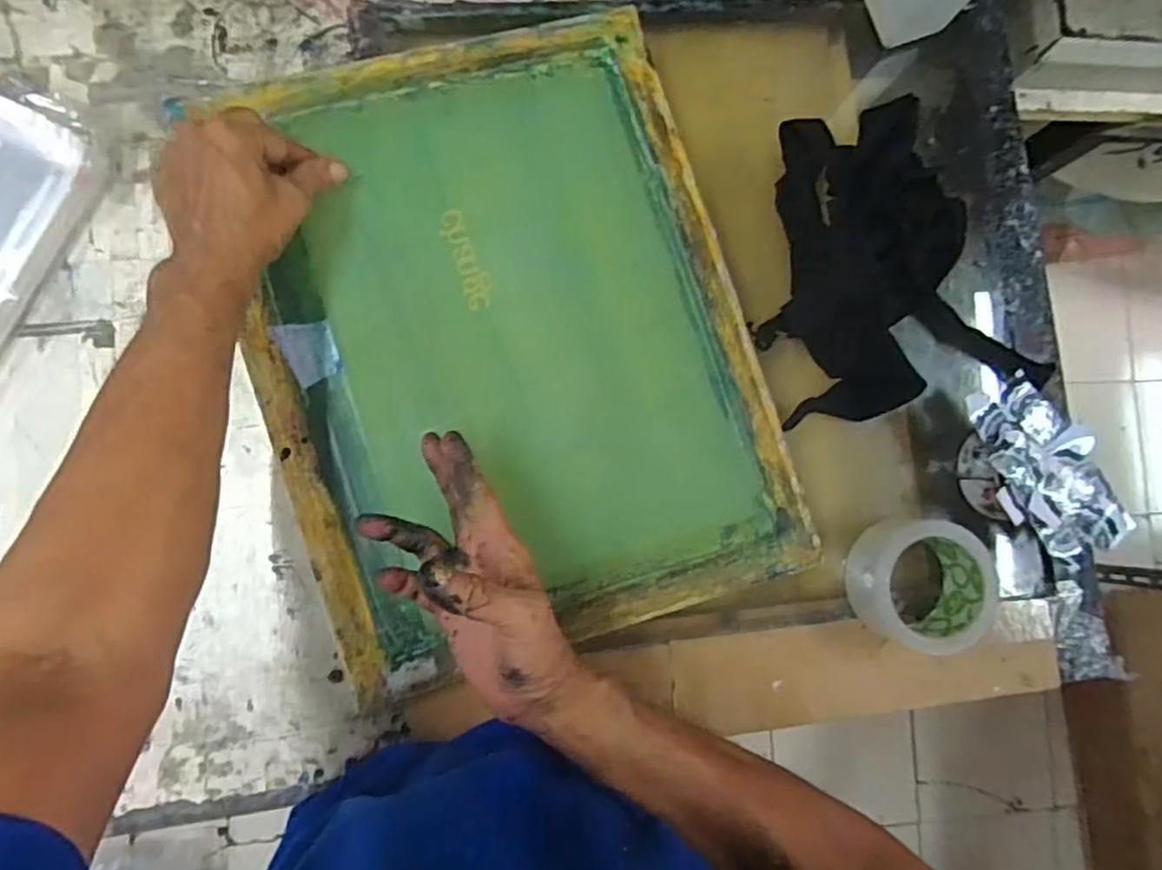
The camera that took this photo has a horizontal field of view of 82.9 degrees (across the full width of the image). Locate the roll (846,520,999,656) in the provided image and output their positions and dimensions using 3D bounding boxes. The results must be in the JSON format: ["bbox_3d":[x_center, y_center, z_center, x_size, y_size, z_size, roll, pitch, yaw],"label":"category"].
[{"bbox_3d":[0.272,0.120,0.525,0.106,0.048,0.100,18,85,-4],"label":"roll"}]

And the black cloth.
[{"bbox_3d":[0.251,-0.149,0.548,0.220,0.045,0.248,-15,88,-7],"label":"black cloth"}]

